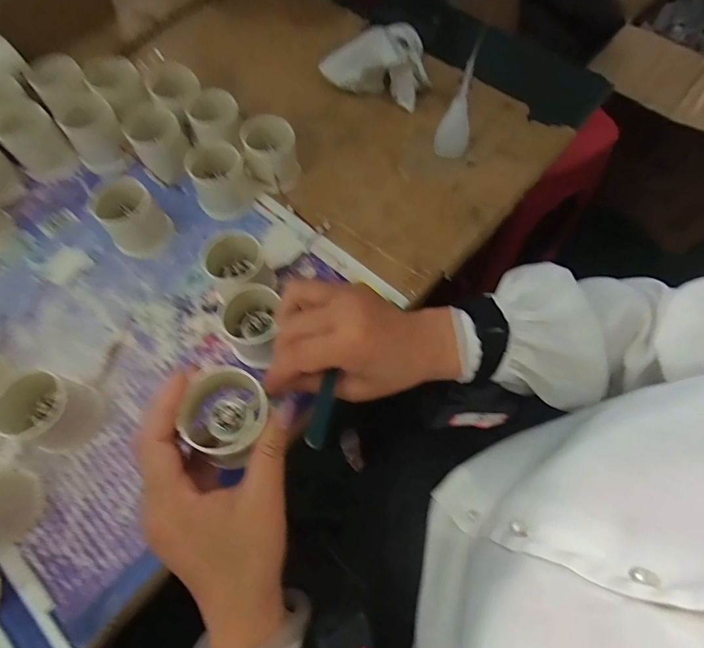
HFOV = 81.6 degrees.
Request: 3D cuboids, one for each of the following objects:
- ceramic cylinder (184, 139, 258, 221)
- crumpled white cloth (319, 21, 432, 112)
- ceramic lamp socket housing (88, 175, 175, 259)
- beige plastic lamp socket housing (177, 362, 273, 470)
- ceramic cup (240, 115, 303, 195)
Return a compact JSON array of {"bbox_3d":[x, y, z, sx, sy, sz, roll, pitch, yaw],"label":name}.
[{"bbox_3d":[-0.129,-0.145,0.408,0.059,0.050,0.057,1,67,-1],"label":"ceramic cylinder"},{"bbox_3d":[0.037,-0.317,0.482,0.113,0.060,0.090,22,68,8],"label":"crumpled white cloth"},{"bbox_3d":[-0.205,-0.100,0.384,0.053,0.057,0.044,-36,72,-15],"label":"ceramic lamp socket housing"},{"bbox_3d":[-0.077,0.059,0.256,0.047,0.045,0.054,21,68,7],"label":"beige plastic lamp socket housing"},{"bbox_3d":[-0.083,-0.174,0.417,0.053,0.060,0.050,1,67,-1],"label":"ceramic cup"}]

